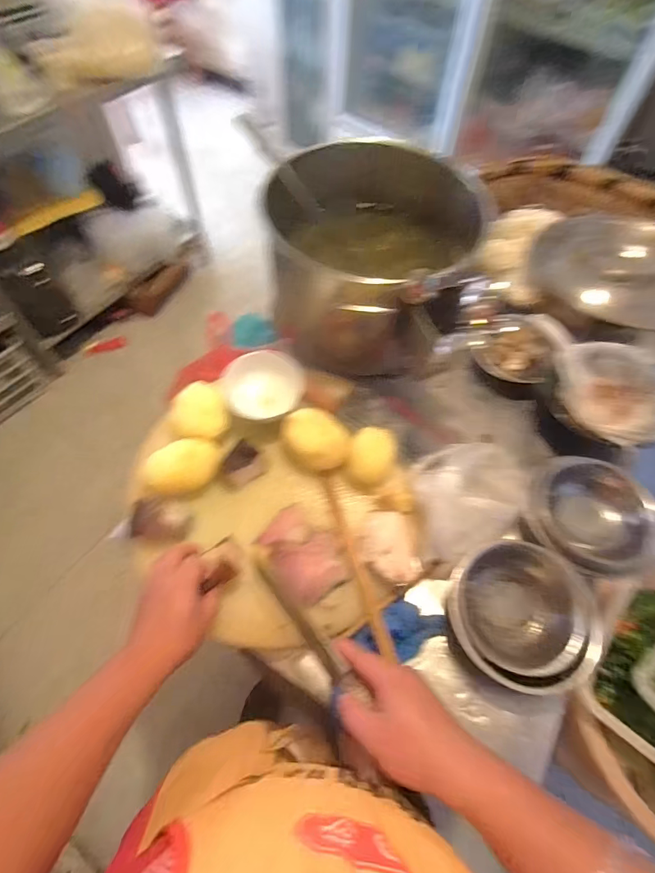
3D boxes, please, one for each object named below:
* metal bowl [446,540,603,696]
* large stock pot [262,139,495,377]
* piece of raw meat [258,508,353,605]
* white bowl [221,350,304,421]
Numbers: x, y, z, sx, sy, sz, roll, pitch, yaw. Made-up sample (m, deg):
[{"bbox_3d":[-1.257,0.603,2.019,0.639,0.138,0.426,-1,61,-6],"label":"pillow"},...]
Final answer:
[{"bbox_3d":[0.233,0.217,0.515,0.174,0.054,0.159,1,61,-1],"label":"metal bowl"},{"bbox_3d":[0.066,-0.291,0.702,0.325,0.204,0.300,26,63,12],"label":"large stock pot"},{"bbox_3d":[-0.030,0.144,0.536,0.090,0.027,0.120,-28,65,-16],"label":"piece of raw meat"},{"bbox_3d":[-0.092,-0.070,0.611,0.112,0.054,0.091,-11,62,-7],"label":"white bowl"}]

